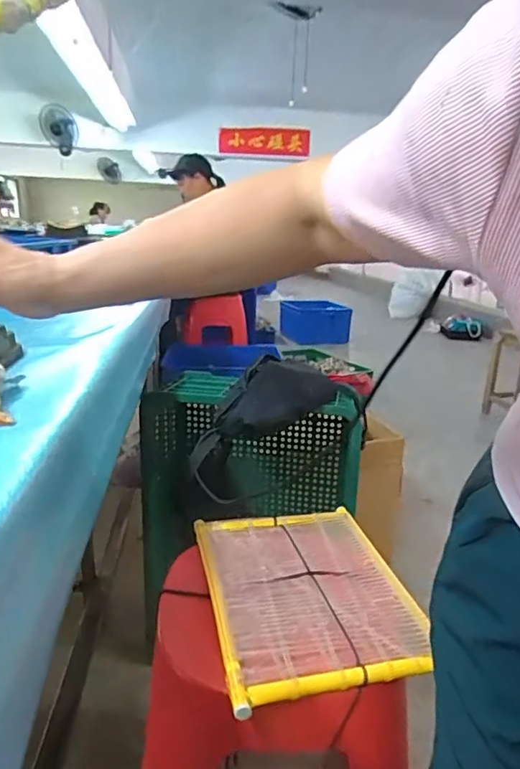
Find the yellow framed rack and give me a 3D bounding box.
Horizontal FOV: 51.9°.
[{"bbox_3d":[0.056,0.252,0.673,0.235,0.022,0.308,-1,15,-13],"label":"yellow framed rack"}]

